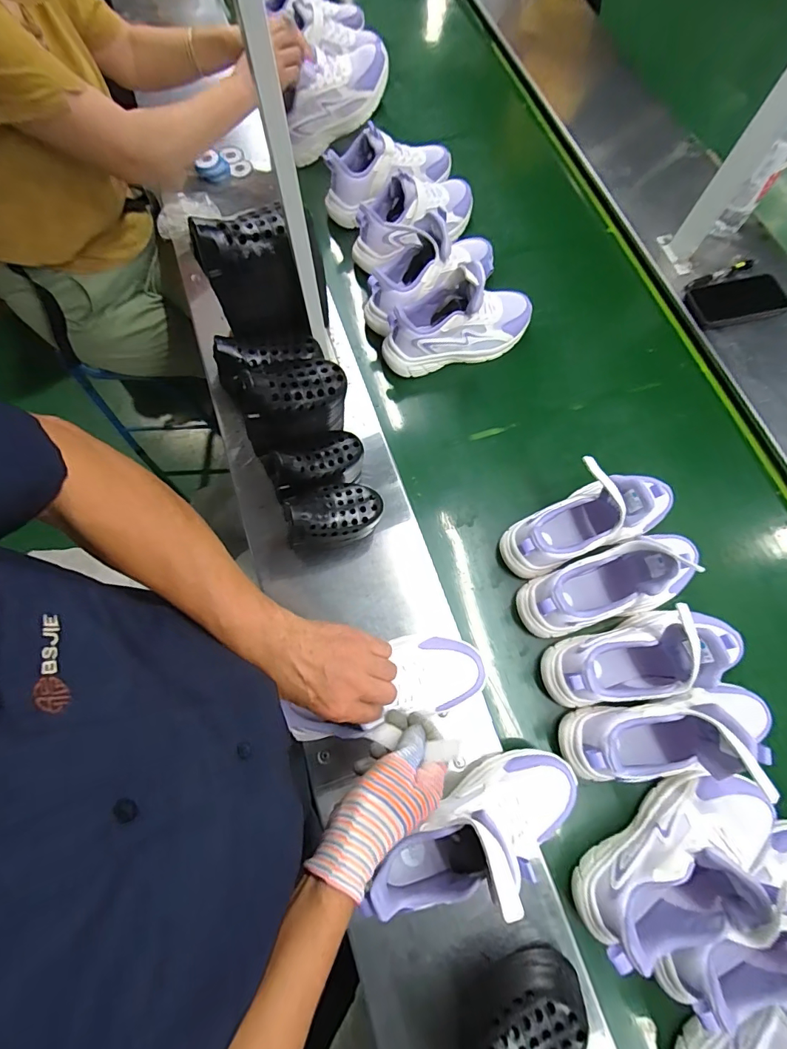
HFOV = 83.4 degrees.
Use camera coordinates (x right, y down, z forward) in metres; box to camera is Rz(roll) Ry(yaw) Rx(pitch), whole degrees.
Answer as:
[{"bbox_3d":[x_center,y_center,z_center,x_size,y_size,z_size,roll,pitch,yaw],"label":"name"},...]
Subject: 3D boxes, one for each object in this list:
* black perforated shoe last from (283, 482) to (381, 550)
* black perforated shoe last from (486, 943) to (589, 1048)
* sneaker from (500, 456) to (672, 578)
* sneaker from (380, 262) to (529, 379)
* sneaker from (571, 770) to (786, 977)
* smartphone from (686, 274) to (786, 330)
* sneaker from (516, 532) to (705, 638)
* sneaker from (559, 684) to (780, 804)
[{"bbox_3d":[-0.075,-0.015,0.564,0.119,0.079,0.070,-10,71,-3],"label":"black perforated shoe last"},{"bbox_3d":[0.129,0.481,0.428,0.114,0.103,0.057,-10,71,-3],"label":"black perforated shoe last"},{"bbox_3d":[0.269,-0.017,0.599,0.243,0.139,0.104,-20,72,-6],"label":"sneaker"},{"bbox_3d":[0.108,-0.328,0.695,0.252,0.142,0.086,-20,72,-6],"label":"sneaker"},{"bbox_3d":[0.325,0.371,0.483,0.256,0.117,0.099,-29,73,-9],"label":"sneaker"},{"bbox_3d":[0.584,-0.380,0.751,0.141,0.008,0.083,-9,76,7],"label":"smartphone"},{"bbox_3d":[0.290,0.075,0.565,0.239,0.138,0.084,-15,72,-5],"label":"sneaker"},{"bbox_3d":[0.336,0.249,0.517,0.246,0.141,0.083,-10,71,-3],"label":"sneaker"}]

